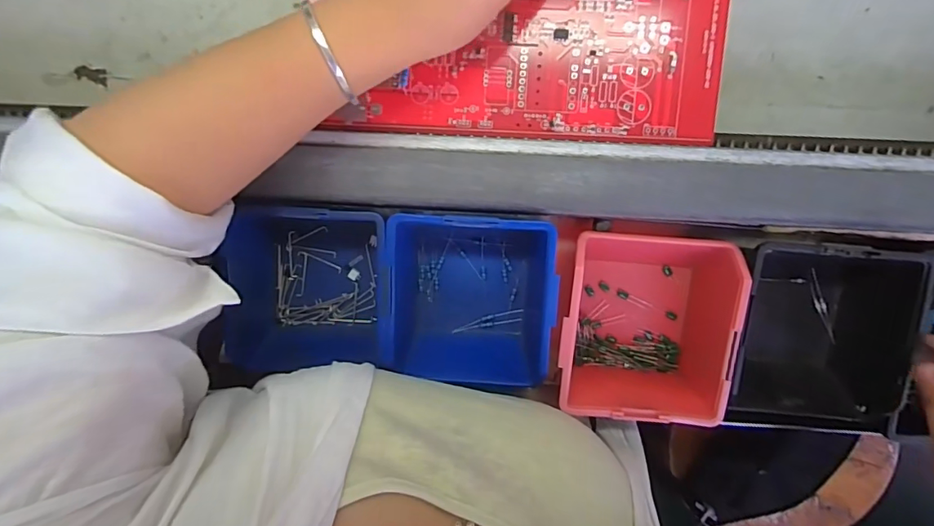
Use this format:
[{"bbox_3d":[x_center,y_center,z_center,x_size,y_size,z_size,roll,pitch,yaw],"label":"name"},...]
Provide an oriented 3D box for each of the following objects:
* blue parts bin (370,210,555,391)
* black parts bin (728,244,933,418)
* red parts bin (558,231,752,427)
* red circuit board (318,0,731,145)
[{"bbox_3d":[0.002,0.030,0.378,0.121,0.072,0.130,5,97,3],"label":"blue parts bin"},{"bbox_3d":[0.251,0.049,0.373,0.117,0.085,0.124,6,97,3],"label":"black parts bin"},{"bbox_3d":[0.132,0.045,0.373,0.119,0.068,0.131,5,97,3],"label":"red parts bin"},{"bbox_3d":[0.038,-0.186,0.307,0.268,0.050,0.198,3,97,3],"label":"red circuit board"}]

